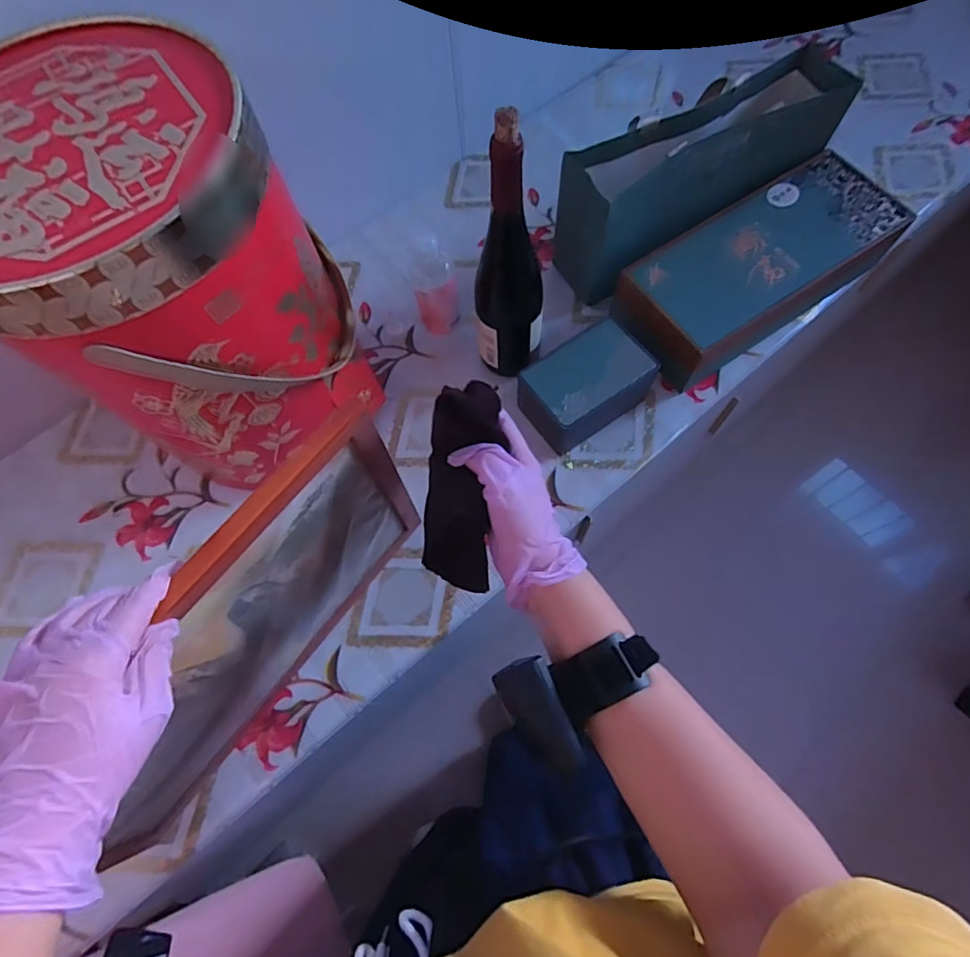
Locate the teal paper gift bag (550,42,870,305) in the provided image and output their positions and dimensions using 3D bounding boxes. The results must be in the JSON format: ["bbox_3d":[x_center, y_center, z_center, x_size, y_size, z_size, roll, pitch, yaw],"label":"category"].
[{"bbox_3d":[0.280,-0.391,0.703,0.377,0.153,0.115,-30,70,-8],"label":"teal paper gift bag"}]

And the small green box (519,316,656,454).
[{"bbox_3d":[0.124,-0.115,0.668,0.150,0.079,0.093,-32,72,-9],"label":"small green box"}]

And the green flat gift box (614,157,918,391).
[{"bbox_3d":[0.351,-0.274,0.704,0.349,0.092,0.156,-32,70,-9],"label":"green flat gift box"}]

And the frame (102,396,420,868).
[{"bbox_3d":[-0.202,0.144,0.440,0.013,0.287,0.397,35,75,14],"label":"frame"}]

